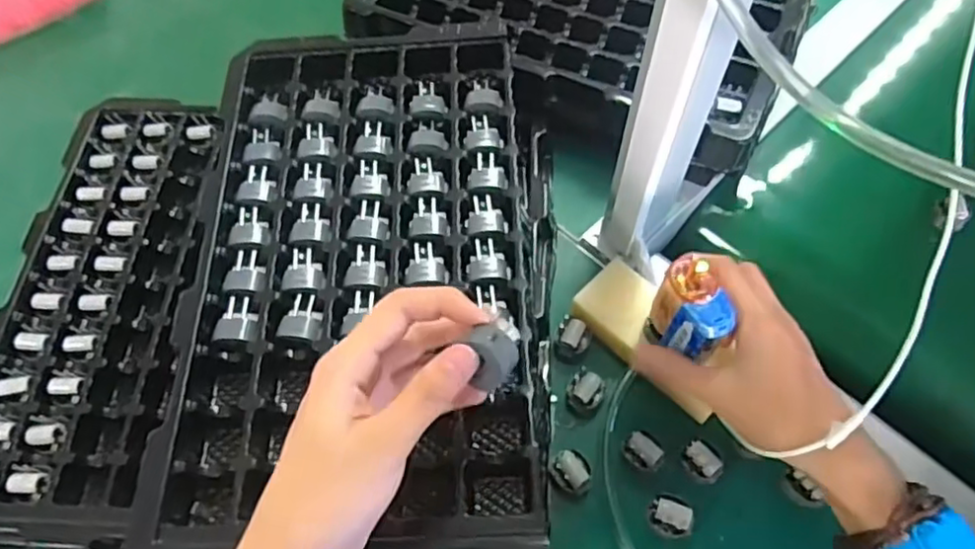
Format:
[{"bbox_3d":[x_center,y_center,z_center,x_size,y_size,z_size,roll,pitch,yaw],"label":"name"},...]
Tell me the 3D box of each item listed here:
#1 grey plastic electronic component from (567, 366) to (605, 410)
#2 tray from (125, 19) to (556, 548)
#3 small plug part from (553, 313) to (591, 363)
[{"bbox_3d":[0.066,0.079,0.444,0.023,0.014,0.024,-40,67,-19],"label":"grey plastic electronic component"},{"bbox_3d":[-0.070,-0.018,0.399,0.214,0.031,0.357,0,60,2],"label":"tray"},{"bbox_3d":[0.060,0.048,0.467,0.024,0.023,0.025,-1,60,2],"label":"small plug part"}]

